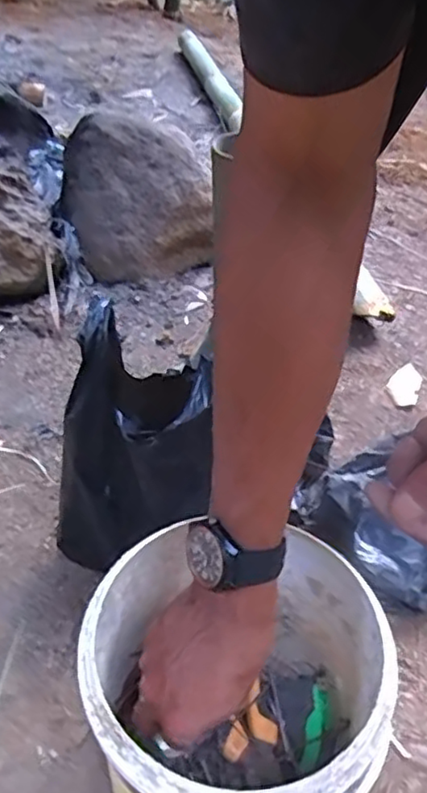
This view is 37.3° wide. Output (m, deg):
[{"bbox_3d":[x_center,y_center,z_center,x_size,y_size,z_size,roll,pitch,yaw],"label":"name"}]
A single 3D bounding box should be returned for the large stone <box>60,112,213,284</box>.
[{"bbox_3d":[-0.126,-0.312,0.990,0.212,0.200,0.154,-16,44,-23],"label":"large stone"}]

